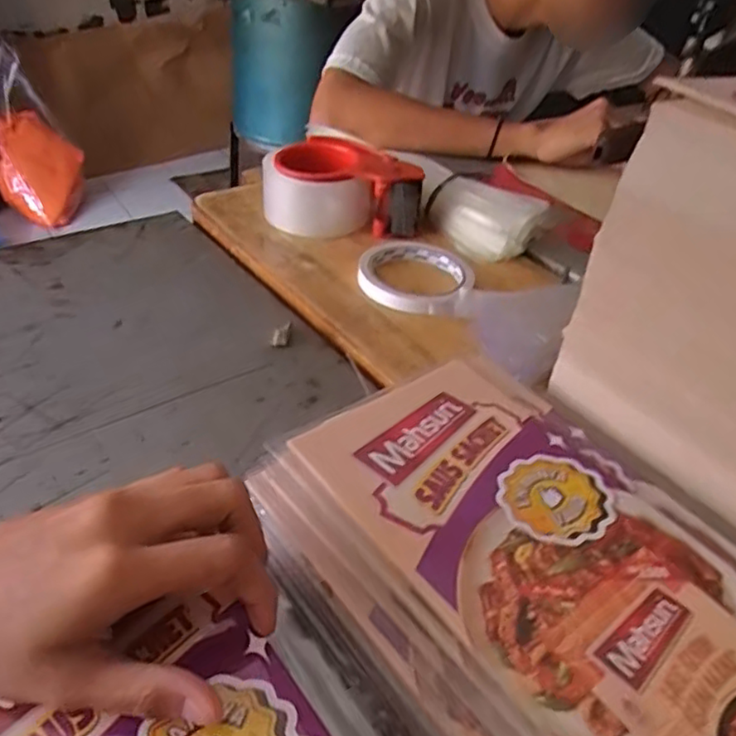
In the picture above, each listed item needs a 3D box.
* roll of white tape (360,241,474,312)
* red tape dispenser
[{"bbox_3d":[0.041,-0.081,0.536,0.094,0.018,0.104,11,39,5],"label":"roll of white tape"},{"bbox_3d":[-0.026,-0.169,0.601,0.141,0.063,0.085,1,39,-7],"label":"red tape dispenser"}]

